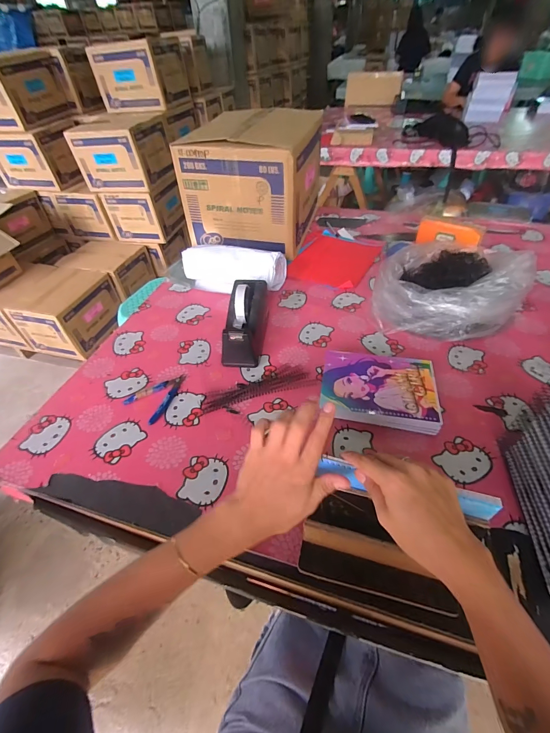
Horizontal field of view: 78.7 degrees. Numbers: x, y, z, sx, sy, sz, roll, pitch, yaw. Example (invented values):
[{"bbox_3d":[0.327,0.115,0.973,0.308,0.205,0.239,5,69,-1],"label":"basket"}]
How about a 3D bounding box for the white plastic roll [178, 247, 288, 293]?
[{"bbox_3d":[-0.113,-0.263,0.886,0.265,0.101,0.106,10,48,12],"label":"white plastic roll"}]

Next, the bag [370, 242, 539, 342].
[{"bbox_3d":[0.377,-0.179,0.748,0.281,0.152,0.245,14,49,16],"label":"bag"}]

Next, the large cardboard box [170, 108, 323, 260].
[{"bbox_3d":[-0.057,-0.558,1.027,0.326,0.294,0.364,11,48,13],"label":"large cardboard box"}]

